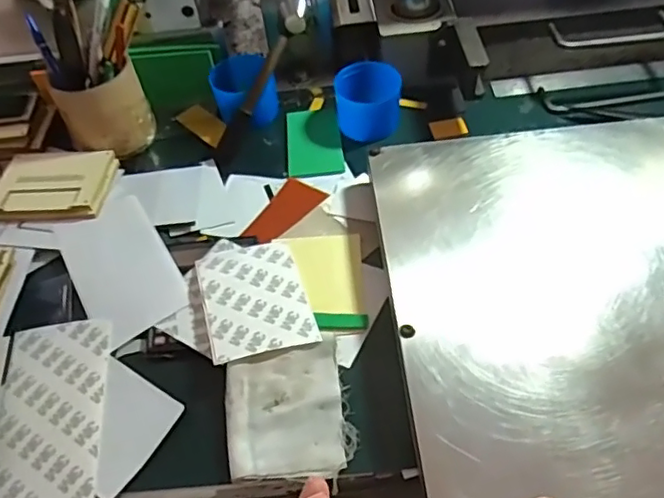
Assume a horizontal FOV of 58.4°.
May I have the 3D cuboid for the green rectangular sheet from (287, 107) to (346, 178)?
[{"bbox_3d":[-0.017,-0.109,0.598,0.054,0.004,0.097,-6,51,1],"label":"green rectangular sheet"}]

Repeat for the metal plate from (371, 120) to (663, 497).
[{"bbox_3d":[0.190,0.041,0.415,0.282,0.011,0.361,-6,52,1],"label":"metal plate"}]

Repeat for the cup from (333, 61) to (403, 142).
[{"bbox_3d":[0.036,-0.149,0.599,0.067,0.048,0.062,-1,51,5],"label":"cup"}]

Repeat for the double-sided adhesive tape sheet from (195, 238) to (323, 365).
[{"bbox_3d":[-0.062,0.037,0.472,0.080,0.004,0.109,-12,48,-12],"label":"double-sided adhesive tape sheet"}]

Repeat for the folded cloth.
[{"bbox_3d":[-0.034,0.112,0.418,0.080,0.014,0.093,-7,51,0],"label":"folded cloth"}]

